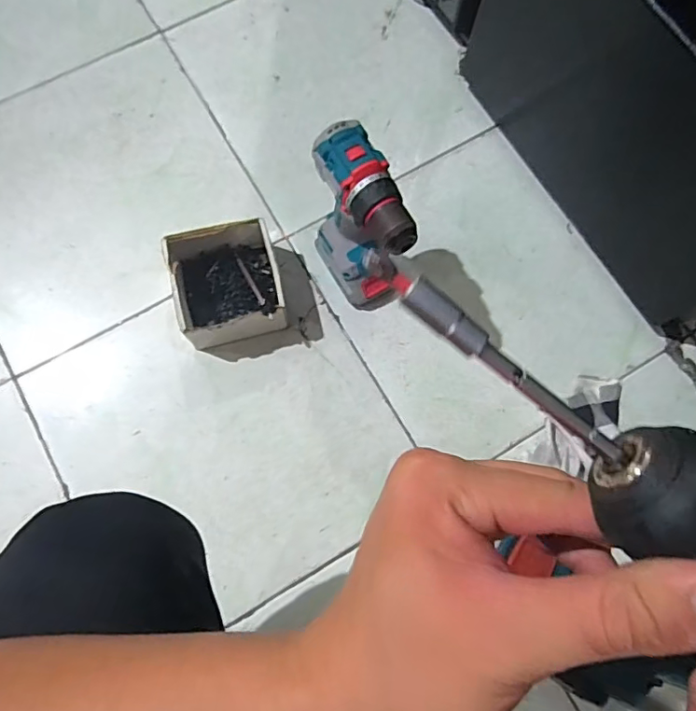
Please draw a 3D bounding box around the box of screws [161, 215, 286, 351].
[{"bbox_3d":[-0.152,-0.086,0.687,0.128,0.073,0.142,-13,77,-5],"label":"box of screws"}]

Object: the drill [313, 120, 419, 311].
[{"bbox_3d":[0.019,-0.141,0.621,0.071,0.231,0.140,-29,79,-8],"label":"drill"}]

